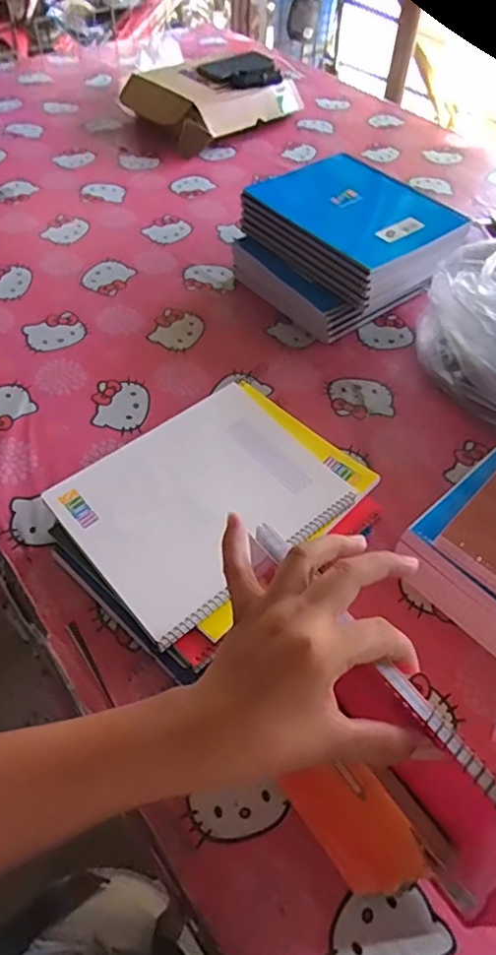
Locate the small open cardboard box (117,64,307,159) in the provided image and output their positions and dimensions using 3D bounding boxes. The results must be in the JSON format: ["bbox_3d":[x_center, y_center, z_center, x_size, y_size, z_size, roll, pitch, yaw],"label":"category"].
[{"bbox_3d":[-0.072,-0.792,1.169,0.233,0.090,0.308,39,60,24],"label":"small open cardboard box"}]

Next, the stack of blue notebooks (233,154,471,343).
[{"bbox_3d":[0.143,-0.327,0.806,0.234,0.119,0.257,-31,60,-23],"label":"stack of blue notebooks"}]

